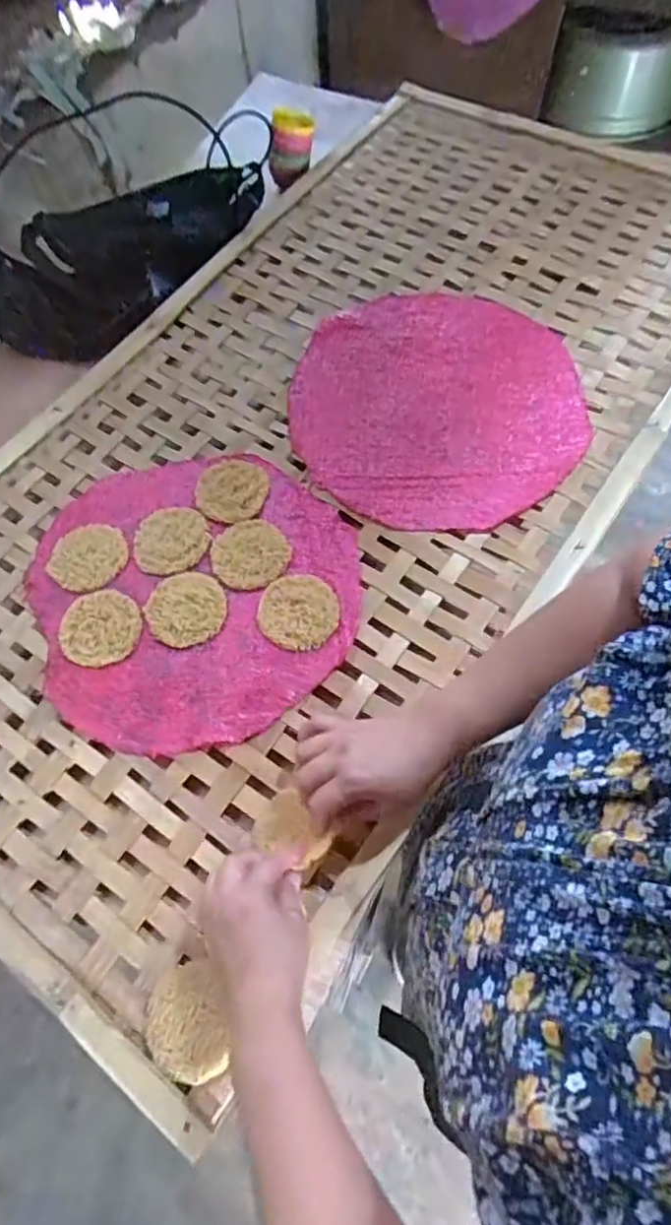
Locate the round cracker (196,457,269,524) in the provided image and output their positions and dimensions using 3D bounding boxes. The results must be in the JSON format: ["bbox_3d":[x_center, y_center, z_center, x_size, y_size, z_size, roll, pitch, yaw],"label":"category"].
[{"bbox_3d":[-0.113,-0.134,0.682,0.077,0.008,0.075,-1,65,2],"label":"round cracker"}]

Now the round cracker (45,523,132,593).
[{"bbox_3d":[-0.257,-0.059,0.656,0.070,0.008,0.078,31,70,16],"label":"round cracker"}]

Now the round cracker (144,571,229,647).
[{"bbox_3d":[-0.148,-0.005,0.624,0.076,0.007,0.074,-1,65,2],"label":"round cracker"}]

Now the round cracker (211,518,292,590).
[{"bbox_3d":[-0.088,-0.062,0.647,0.079,0.004,0.075,-1,65,2],"label":"round cracker"}]

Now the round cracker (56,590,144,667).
[{"bbox_3d":[-0.231,0.014,0.618,0.077,0.009,0.077,-1,65,2],"label":"round cracker"}]

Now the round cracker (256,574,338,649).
[{"bbox_3d":[-0.036,-0.002,0.620,0.077,0.005,0.078,-1,65,2],"label":"round cracker"}]

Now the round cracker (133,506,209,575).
[{"bbox_3d":[-0.173,-0.078,0.657,0.079,0.005,0.075,-12,65,-3],"label":"round cracker"}]

